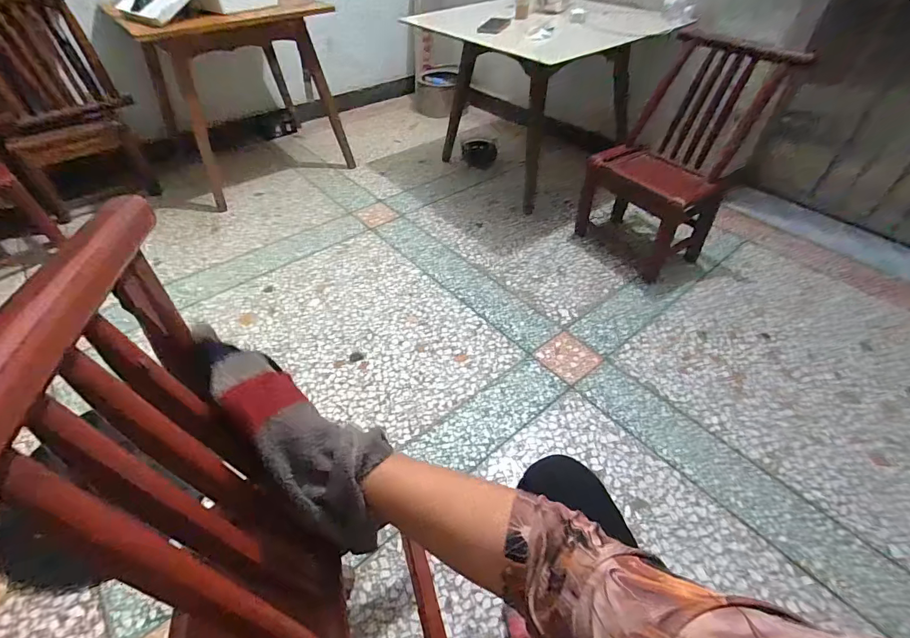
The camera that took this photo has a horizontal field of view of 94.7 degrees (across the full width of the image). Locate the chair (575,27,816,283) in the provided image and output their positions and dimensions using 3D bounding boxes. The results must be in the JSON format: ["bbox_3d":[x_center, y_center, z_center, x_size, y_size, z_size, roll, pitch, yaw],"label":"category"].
[{"bbox_3d":[0.659,-0.499,1.311,0.343,0.570,0.419,-21,50,-20],"label":"chair"}]

